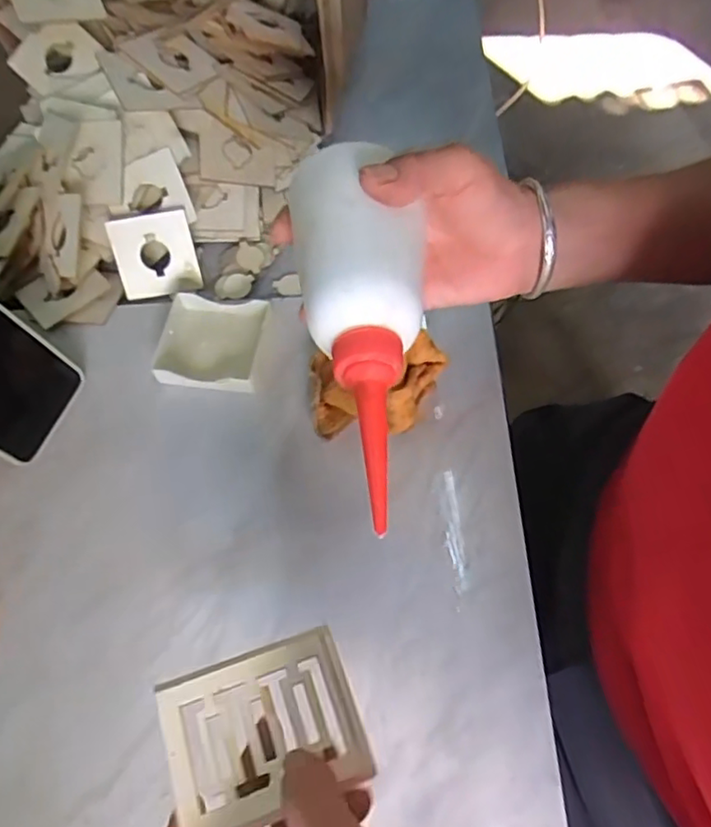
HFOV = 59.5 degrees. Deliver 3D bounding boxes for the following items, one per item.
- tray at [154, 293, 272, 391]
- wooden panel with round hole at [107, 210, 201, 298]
[{"bbox_3d":[-0.107,-0.054,0.465,0.075,0.014,0.075,5,64,5],"label":"tray"},{"bbox_3d":[-0.159,-0.125,0.495,0.063,0.062,0.005,-10,23,-1],"label":"wooden panel with round hole"}]

